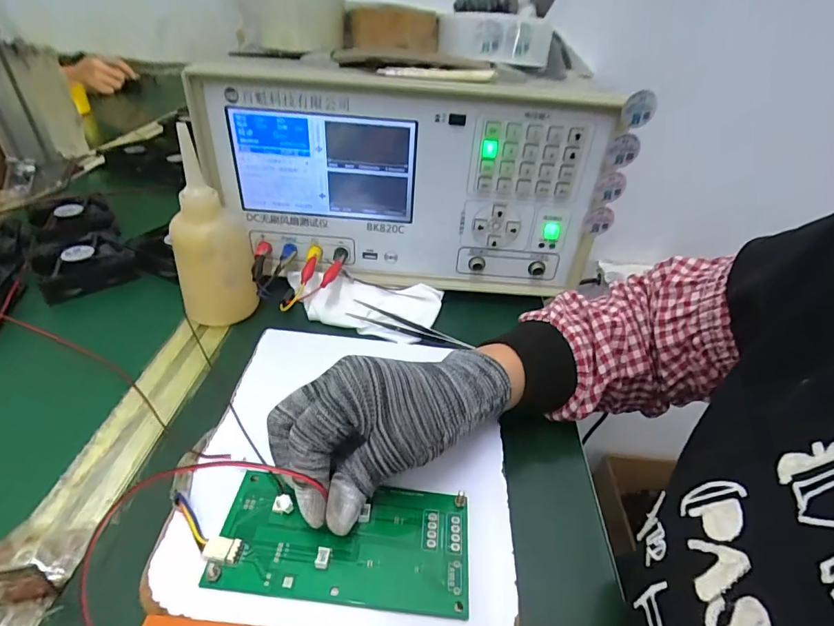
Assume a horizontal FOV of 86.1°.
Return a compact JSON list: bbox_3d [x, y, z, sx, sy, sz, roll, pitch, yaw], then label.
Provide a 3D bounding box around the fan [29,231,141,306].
[{"bbox_3d":[-0.336,-0.053,0.448,0.079,0.025,0.082,-26,46,-32],"label":"fan"}]

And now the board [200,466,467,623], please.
[{"bbox_3d":[-0.039,0.124,0.245,0.134,0.006,0.065,5,38,-3],"label":"board"}]

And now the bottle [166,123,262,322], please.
[{"bbox_3d":[-0.179,-0.065,0.381,0.062,0.148,0.072,-14,41,-21],"label":"bottle"}]

